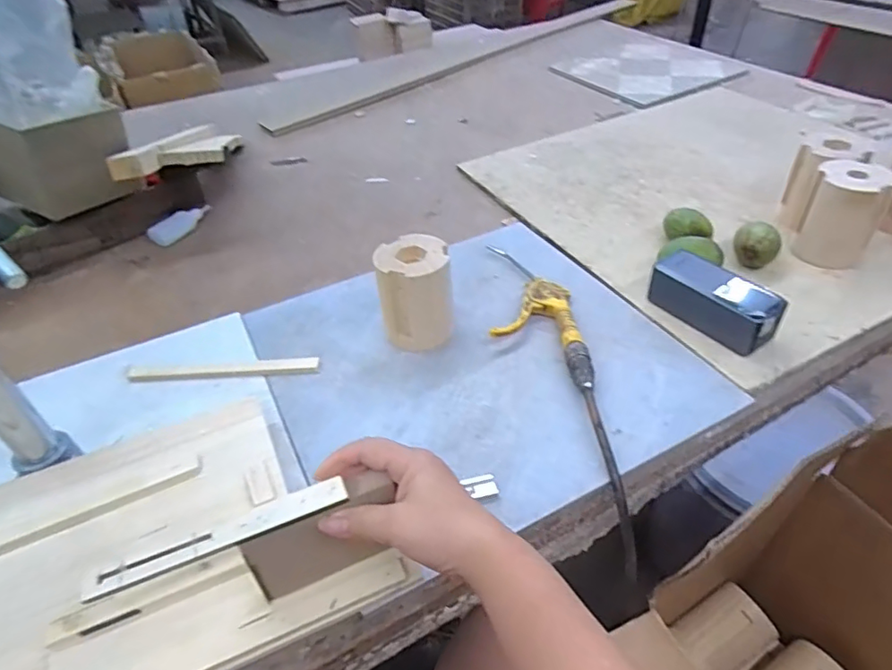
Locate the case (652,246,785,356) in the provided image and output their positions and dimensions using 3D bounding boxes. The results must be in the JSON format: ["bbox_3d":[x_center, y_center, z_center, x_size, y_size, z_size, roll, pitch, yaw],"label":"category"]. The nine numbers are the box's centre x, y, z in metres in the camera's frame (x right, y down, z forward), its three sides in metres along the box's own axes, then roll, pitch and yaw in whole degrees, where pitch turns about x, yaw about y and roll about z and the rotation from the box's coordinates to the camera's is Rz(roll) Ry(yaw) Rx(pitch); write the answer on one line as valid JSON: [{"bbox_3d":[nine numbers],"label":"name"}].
[{"bbox_3d":[0.291,-0.037,0.602,0.062,0.049,0.133,-29,49,-24],"label":"case"}]

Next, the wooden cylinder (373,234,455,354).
[{"bbox_3d":[-0.032,-0.042,0.597,0.082,0.105,0.077,-3,44,1],"label":"wooden cylinder"}]

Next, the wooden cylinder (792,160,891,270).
[{"bbox_3d":[0.470,-0.140,0.659,0.079,0.103,0.072,21,49,24],"label":"wooden cylinder"}]

